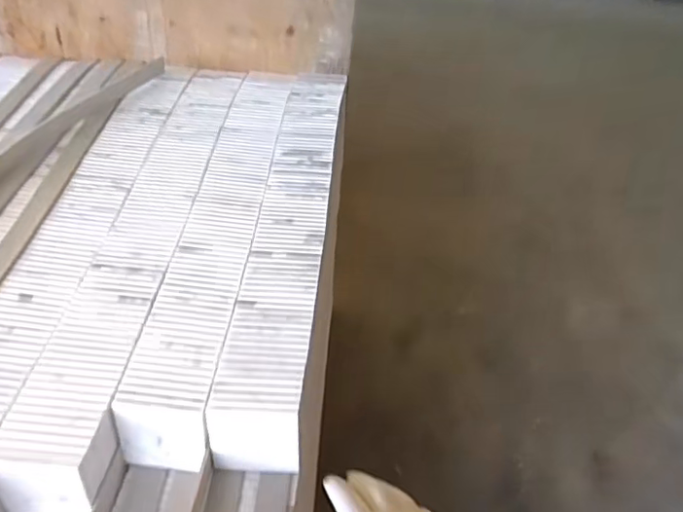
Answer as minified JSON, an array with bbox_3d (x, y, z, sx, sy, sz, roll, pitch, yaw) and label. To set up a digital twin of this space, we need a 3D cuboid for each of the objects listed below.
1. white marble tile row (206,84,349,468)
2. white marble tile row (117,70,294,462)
[{"bbox_3d":[-0.074,-0.056,0.929,0.106,0.118,0.798,4,43,1],"label":"white marble tile row"},{"bbox_3d":[-0.177,-0.064,0.917,0.106,0.092,0.784,5,43,2],"label":"white marble tile row"}]

